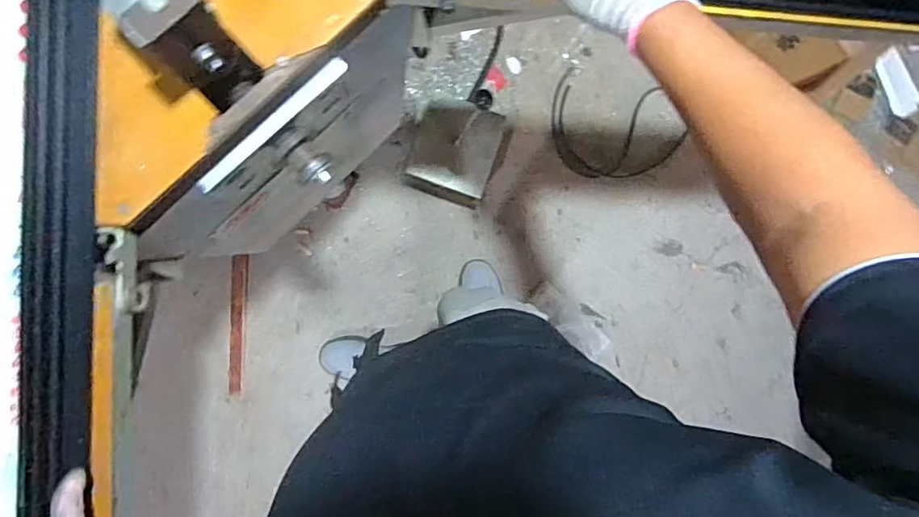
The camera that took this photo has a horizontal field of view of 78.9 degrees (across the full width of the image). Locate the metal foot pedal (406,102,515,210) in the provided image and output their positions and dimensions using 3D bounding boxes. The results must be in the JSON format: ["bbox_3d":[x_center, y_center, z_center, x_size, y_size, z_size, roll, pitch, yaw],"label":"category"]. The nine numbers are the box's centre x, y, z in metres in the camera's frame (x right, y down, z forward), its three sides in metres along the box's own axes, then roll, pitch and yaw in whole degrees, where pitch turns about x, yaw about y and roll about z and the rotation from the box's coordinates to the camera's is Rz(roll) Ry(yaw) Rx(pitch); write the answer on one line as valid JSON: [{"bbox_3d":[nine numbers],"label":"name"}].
[{"bbox_3d":[0.002,-0.269,1.402,0.233,0.171,0.237,21,89,-8],"label":"metal foot pedal"}]

